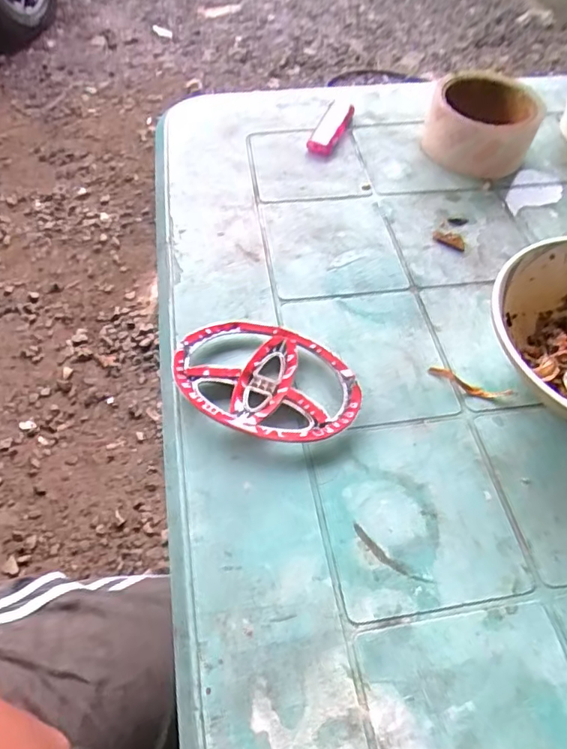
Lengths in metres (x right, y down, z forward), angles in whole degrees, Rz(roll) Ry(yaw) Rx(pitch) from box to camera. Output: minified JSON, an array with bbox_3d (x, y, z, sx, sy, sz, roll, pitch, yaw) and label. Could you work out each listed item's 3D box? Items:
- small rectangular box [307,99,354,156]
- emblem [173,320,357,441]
[{"bbox_3d":[0.044,-0.229,0.494,0.024,0.009,0.084,19,56,10],"label":"small rectangular box"},{"bbox_3d":[-0.010,0.004,0.334,0.115,0.014,0.081,13,55,6],"label":"emblem"}]

